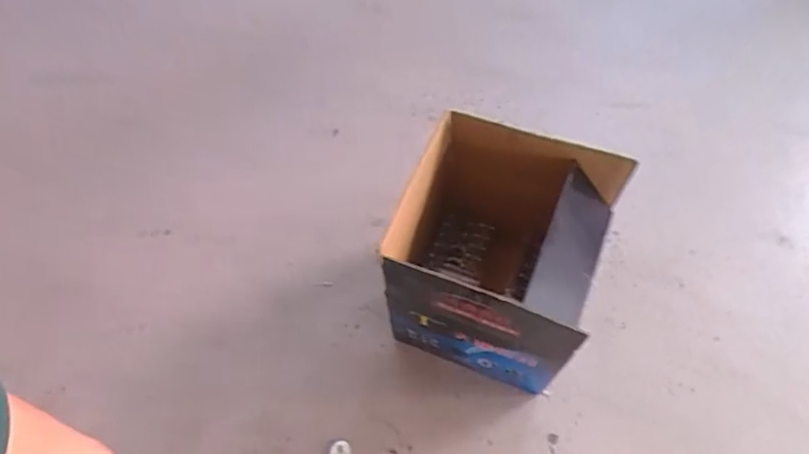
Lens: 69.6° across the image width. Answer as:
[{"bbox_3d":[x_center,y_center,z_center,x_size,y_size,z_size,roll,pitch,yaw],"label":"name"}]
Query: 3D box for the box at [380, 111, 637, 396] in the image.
[{"bbox_3d":[0.186,0.072,1.208,0.397,0.432,0.363,15,63,10],"label":"box"}]

